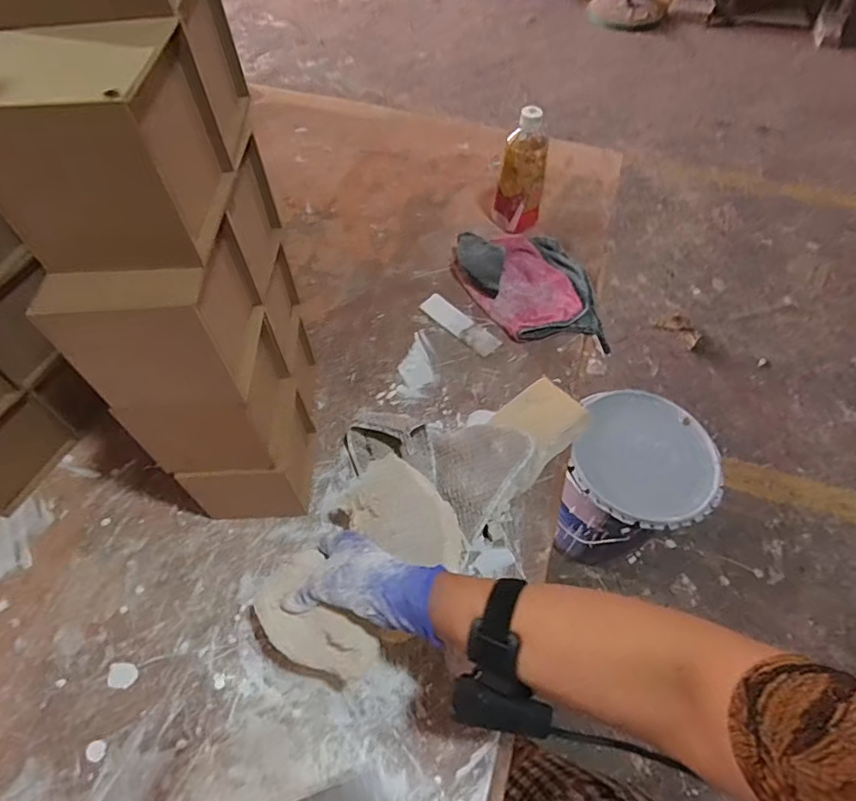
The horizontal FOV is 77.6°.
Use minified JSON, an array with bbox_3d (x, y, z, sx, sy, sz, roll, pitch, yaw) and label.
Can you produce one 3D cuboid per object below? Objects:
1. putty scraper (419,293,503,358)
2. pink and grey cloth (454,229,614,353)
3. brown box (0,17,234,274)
[{"bbox_3d":[0.045,-0.110,0.767,0.132,0.009,0.042,39,64,23],"label":"putty scraper"},{"bbox_3d":[0.146,-0.175,0.787,0.192,0.043,0.204,-8,56,-6],"label":"pink and grey cloth"},{"bbox_3d":[-0.206,-0.166,0.345,0.106,0.113,0.115,1,56,-2],"label":"brown box"}]

